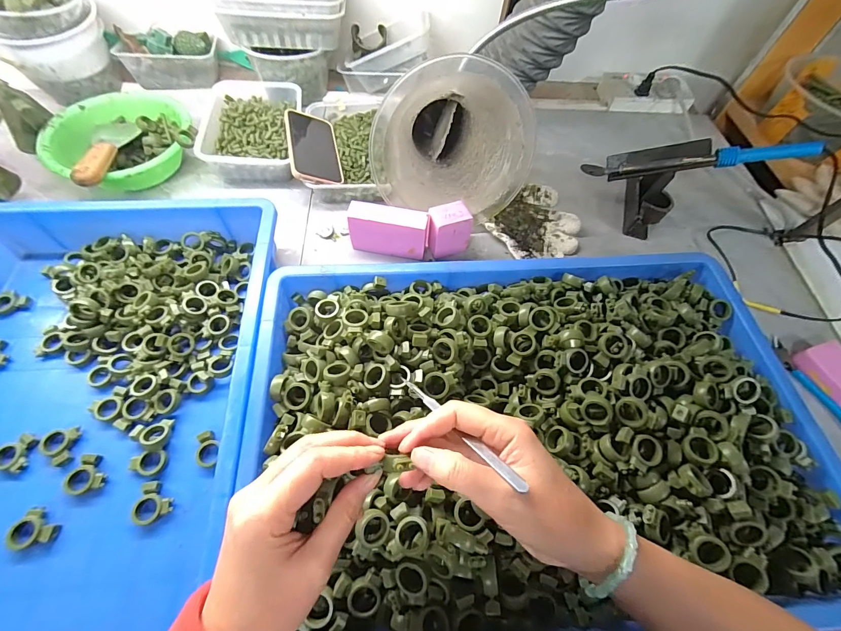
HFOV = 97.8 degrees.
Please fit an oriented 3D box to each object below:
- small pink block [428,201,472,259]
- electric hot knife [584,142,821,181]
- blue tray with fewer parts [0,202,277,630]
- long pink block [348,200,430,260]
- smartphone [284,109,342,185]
[{"bbox_3d":[0.038,-0.124,0.529,0.062,0.063,0.043,-17,63,-13],"label":"small pink block"},{"bbox_3d":[0.399,-0.227,0.546,0.285,0.027,0.028,0,59,20],"label":"electric hot knife"},{"bbox_3d":[-0.350,0.118,0.361,0.366,0.080,0.550,-1,61,-4],"label":"blue tray with fewer parts"},{"bbox_3d":[-0.044,-0.121,0.524,0.107,0.063,0.038,10,61,2],"label":"long pink block"},{"bbox_3d":[-0.171,-0.270,0.586,0.079,0.013,0.161,1,58,-29],"label":"smartphone"}]

